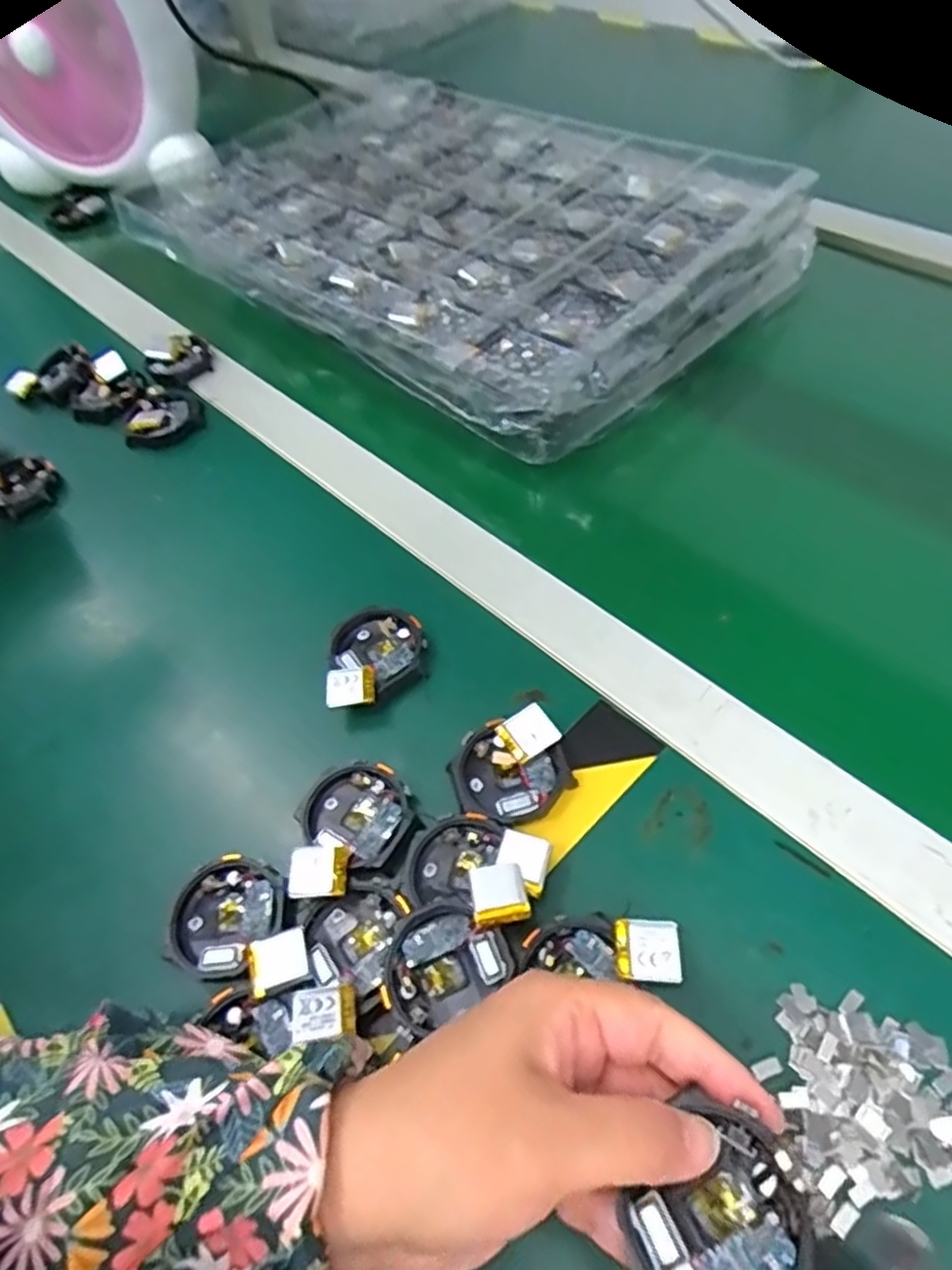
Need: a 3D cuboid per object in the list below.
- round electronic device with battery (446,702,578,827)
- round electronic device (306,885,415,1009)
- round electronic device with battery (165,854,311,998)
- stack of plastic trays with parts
[{"bbox_3d":[0.016,0.061,0.328,0.053,0.017,0.048,-17,54,-3],"label":"round electronic device with battery"},{"bbox_3d":[-0.050,0.123,0.296,0.040,0.016,0.042,-4,54,6],"label":"round electronic device"},{"bbox_3d":[-0.098,0.121,0.304,0.068,0.012,0.047,11,57,16],"label":"round electronic device with battery"},{"bbox_3d":[-0.022,-0.327,0.576,0.496,0.064,0.336,36,67,28],"label":"stack of plastic trays with parts"}]

